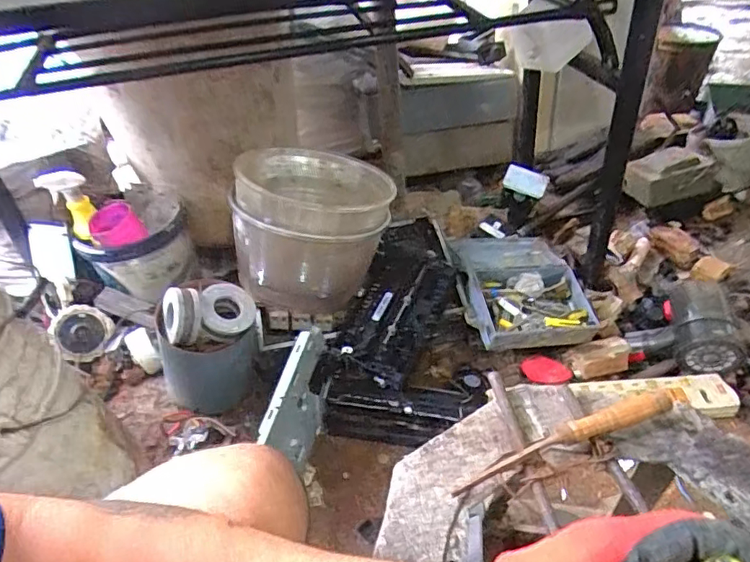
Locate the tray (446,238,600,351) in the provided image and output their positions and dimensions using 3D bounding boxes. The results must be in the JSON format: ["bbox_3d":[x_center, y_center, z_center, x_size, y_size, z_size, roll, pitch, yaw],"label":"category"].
[{"bbox_3d":[0.290,0.008,1.103,0.239,0.090,0.319,-9,39,-3],"label":"tray"}]

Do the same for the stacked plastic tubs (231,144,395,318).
[{"bbox_3d":[-0.129,-0.122,1.068,0.292,0.241,0.292,8,39,-6],"label":"stacked plastic tubs"}]

